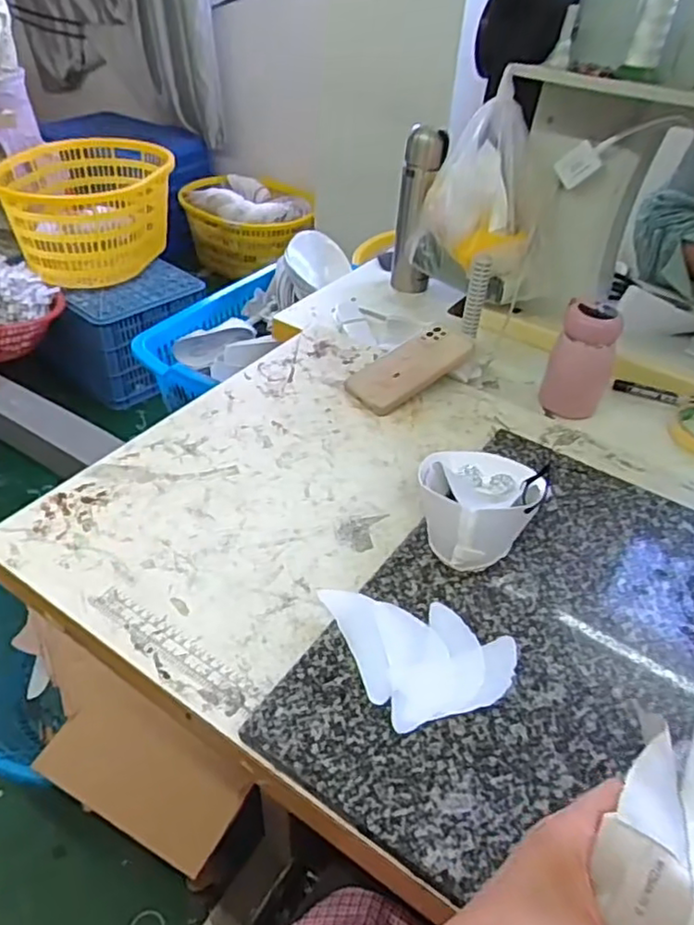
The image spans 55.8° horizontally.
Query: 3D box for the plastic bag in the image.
[{"bbox_3d":[0.188,-0.372,0.914,0.141,0.218,0.143,-19,46,-24],"label":"plastic bag"}]

